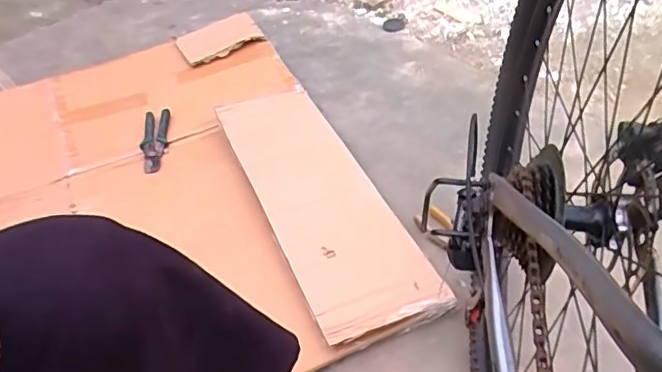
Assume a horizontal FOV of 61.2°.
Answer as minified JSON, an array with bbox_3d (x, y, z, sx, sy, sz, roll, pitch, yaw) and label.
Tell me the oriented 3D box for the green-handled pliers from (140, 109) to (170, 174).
[{"bbox_3d":[-0.354,-0.093,1.131,0.054,0.028,0.165,-9,45,-3],"label":"green-handled pliers"}]

